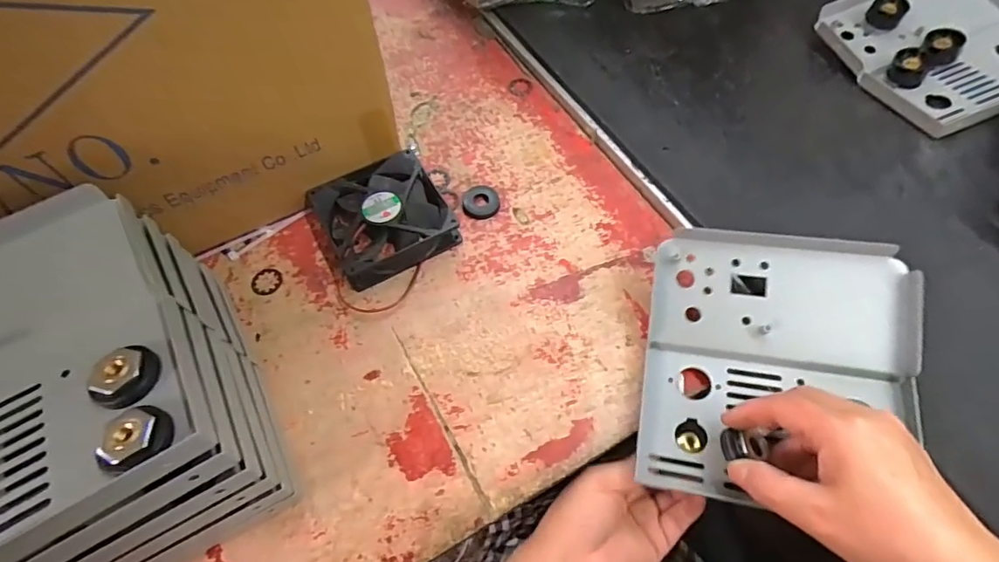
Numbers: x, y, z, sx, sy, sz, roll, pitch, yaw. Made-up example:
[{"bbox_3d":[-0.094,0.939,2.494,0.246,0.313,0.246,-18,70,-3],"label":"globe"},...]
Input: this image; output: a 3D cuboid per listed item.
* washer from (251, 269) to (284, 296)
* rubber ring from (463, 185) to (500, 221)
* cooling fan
[{"bbox_3d":[-0.175,0.001,0.390,0.022,0.004,0.023,-2,62,0],"label":"washer"},{"bbox_3d":[-0.015,-0.065,0.419,0.029,0.005,0.032,0,60,1],"label":"rubber ring"},{"bbox_3d":[-0.091,-0.051,0.403,0.092,0.027,0.092,-27,63,-14],"label":"cooling fan"}]

